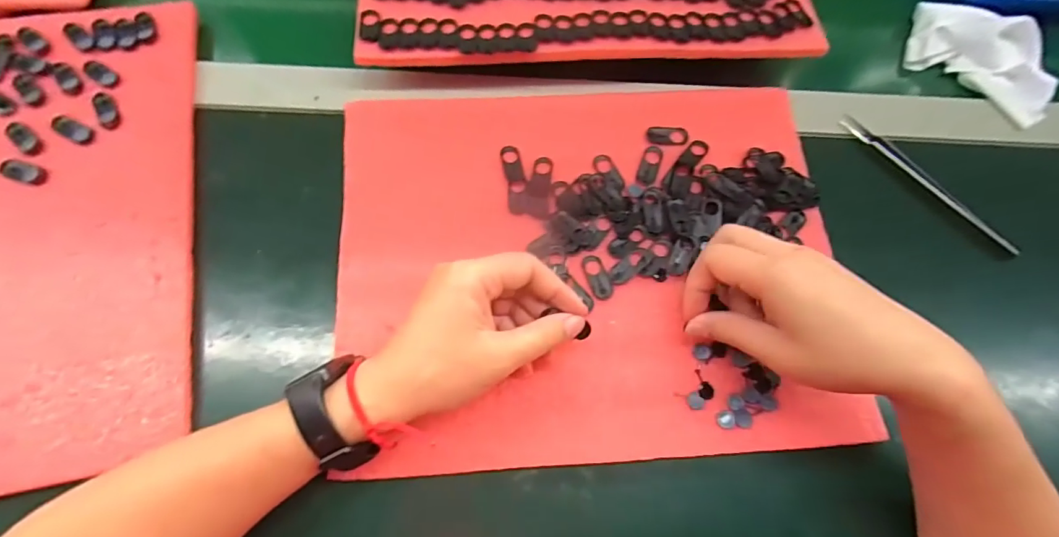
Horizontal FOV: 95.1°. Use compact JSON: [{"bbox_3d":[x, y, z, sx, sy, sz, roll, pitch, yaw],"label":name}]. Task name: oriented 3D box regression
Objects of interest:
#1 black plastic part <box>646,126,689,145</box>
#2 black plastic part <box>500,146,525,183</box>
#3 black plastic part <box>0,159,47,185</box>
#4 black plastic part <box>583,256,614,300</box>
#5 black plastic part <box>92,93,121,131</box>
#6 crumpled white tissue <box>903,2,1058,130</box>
[{"bbox_3d":[0.104,-0.101,0.365,0.030,0.004,0.015,5,70,0],"label":"black plastic part"},{"bbox_3d":[-0.013,-0.076,0.352,0.013,0.004,0.029,-11,71,-5],"label":"black plastic part"},{"bbox_3d":[-0.344,-0.065,0.330,0.031,0.004,0.014,17,71,5],"label":"black plastic part"},{"bbox_3d":[0.046,0.006,0.327,0.014,0.004,0.031,-22,73,-9],"label":"black plastic part"},{"bbox_3d":[-0.304,-0.113,0.349,0.013,0.004,0.034,-29,74,-11],"label":"black plastic part"},{"bbox_3d":[0.384,-0.182,0.407,0.124,0.032,0.084,40,74,12],"label":"crumpled white tissue"}]

